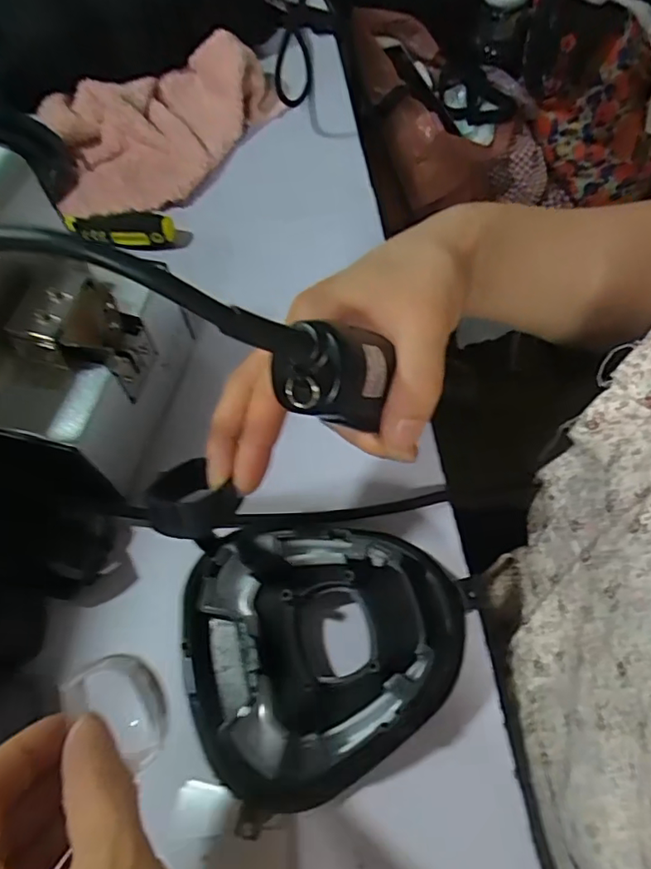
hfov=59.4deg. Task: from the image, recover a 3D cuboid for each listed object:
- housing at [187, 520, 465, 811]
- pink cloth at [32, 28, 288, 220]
[{"bbox_3d":[-0.001,0.105,0.291,0.139,0.042,0.127,-1,64,1],"label":"housing"},{"bbox_3d":[-0.129,-0.257,0.473,0.194,0.045,0.136,-17,64,-7],"label":"pink cloth"}]

